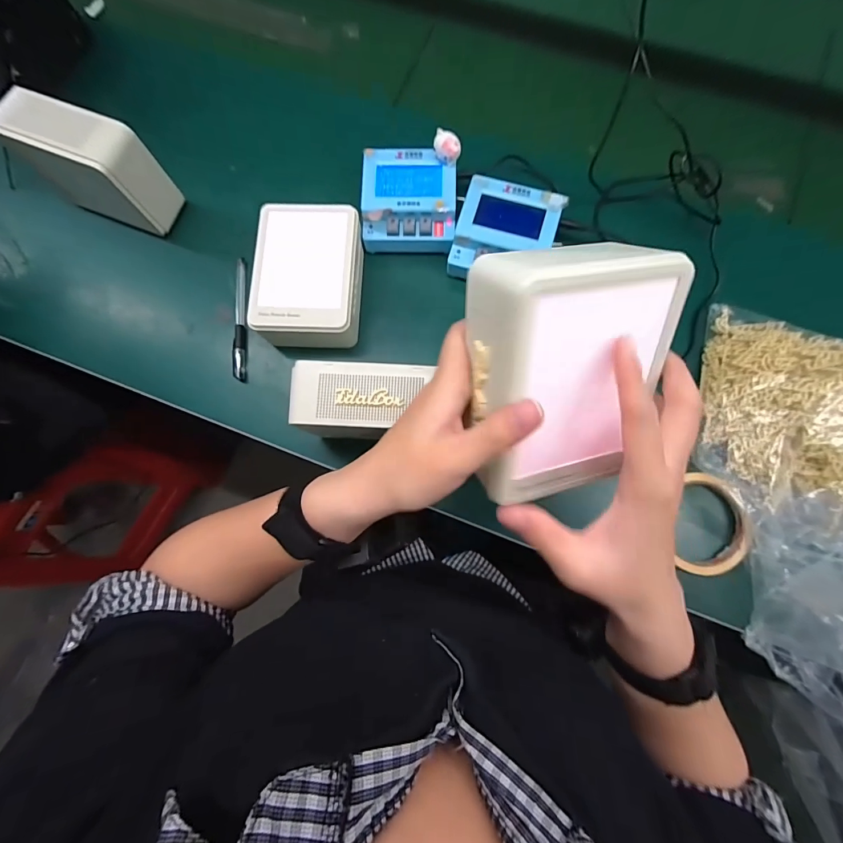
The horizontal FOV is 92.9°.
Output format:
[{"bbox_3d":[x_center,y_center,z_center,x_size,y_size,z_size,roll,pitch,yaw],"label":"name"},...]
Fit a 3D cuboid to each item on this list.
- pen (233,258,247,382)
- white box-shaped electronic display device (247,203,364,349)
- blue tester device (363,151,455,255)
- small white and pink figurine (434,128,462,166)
[{"bbox_3d":[-0.204,-0.116,0.453,0.015,0.012,0.144,-4,78,1],"label":"pen"},{"bbox_3d":[-0.116,-0.151,0.434,0.105,0.063,0.141,3,78,2],"label":"white box-shaped electronic display device"},{"bbox_3d":[-0.013,-0.240,0.446,0.103,0.049,0.100,2,78,2],"label":"blue tester device"},{"bbox_3d":[0.027,-0.285,0.418,0.027,0.022,0.021,6,78,3],"label":"small white and pink figurine"}]

